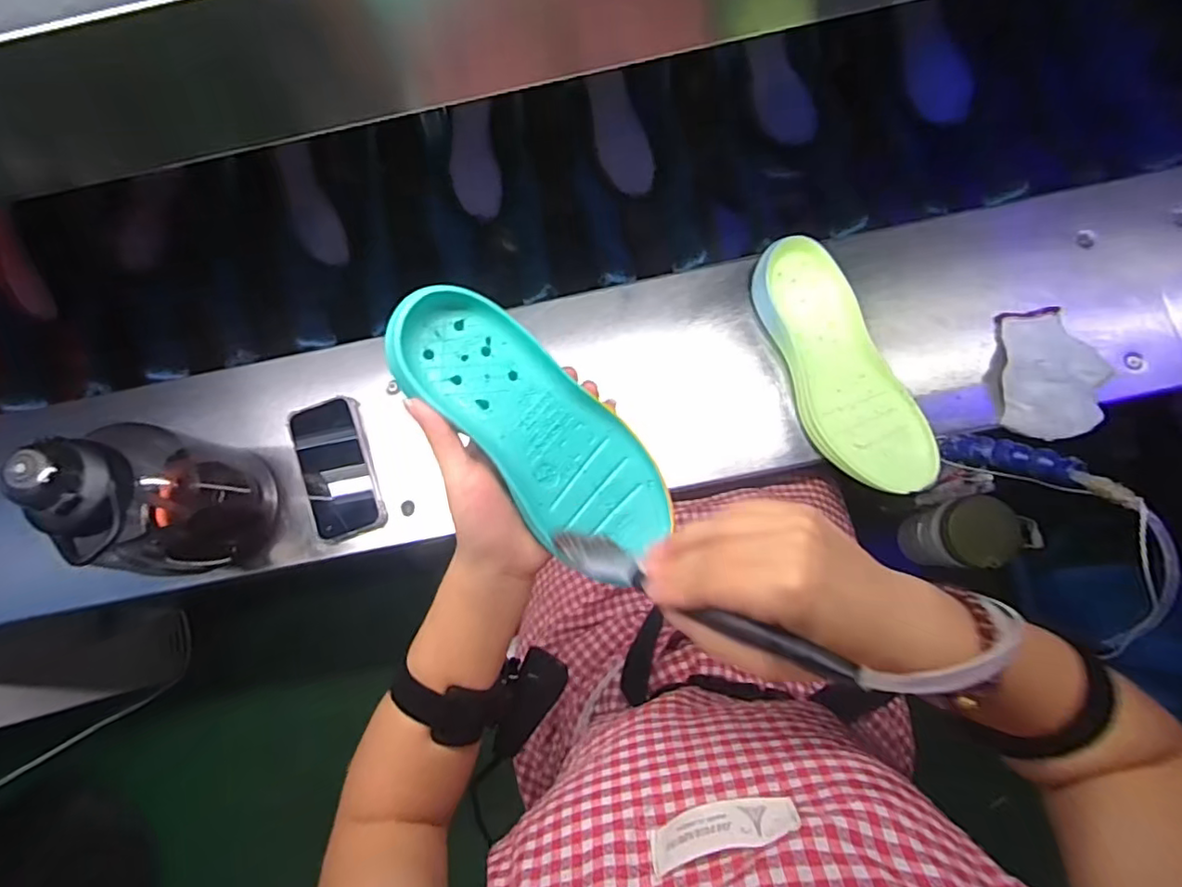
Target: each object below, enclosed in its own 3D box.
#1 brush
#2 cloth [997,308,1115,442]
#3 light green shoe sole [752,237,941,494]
[{"bbox_3d":[0.046,0.078,0.296,0.168,0.029,0.019,17,81,46],"label":"brush"},{"bbox_3d":[0.469,-0.070,0.611,0.093,0.034,0.130,10,82,5],"label":"cloth"},{"bbox_3d":[0.251,-0.077,0.624,0.097,0.051,0.274,-27,81,-1],"label":"light green shoe sole"}]

